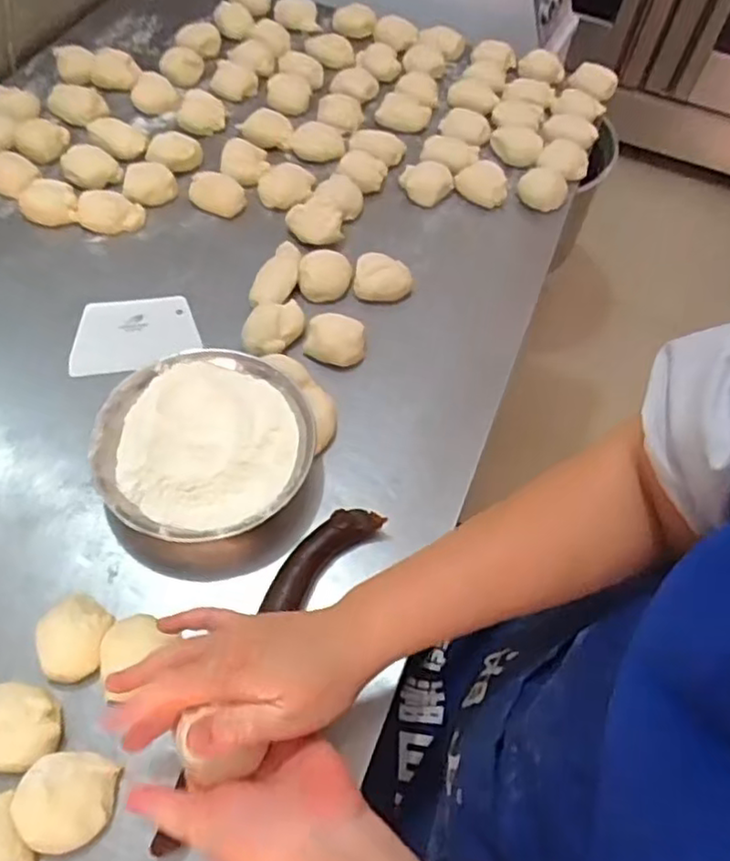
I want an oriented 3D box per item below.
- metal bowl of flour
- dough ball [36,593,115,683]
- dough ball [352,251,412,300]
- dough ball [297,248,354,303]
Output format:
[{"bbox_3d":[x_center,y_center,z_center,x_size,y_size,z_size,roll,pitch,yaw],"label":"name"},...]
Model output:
[{"bbox_3d":[-0.137,0.025,0.601,0.186,0.055,0.197,1,59,-2],"label":"metal bowl of flour"},{"bbox_3d":[-0.224,0.162,0.517,0.056,0.046,0.059,1,59,-2],"label":"dough ball"},{"bbox_3d":[0.020,-0.172,0.743,0.063,0.022,0.049,-2,59,-4],"label":"dough ball"},{"bbox_3d":[-0.044,-0.174,0.741,0.060,0.027,0.053,-3,59,-5],"label":"dough ball"}]

